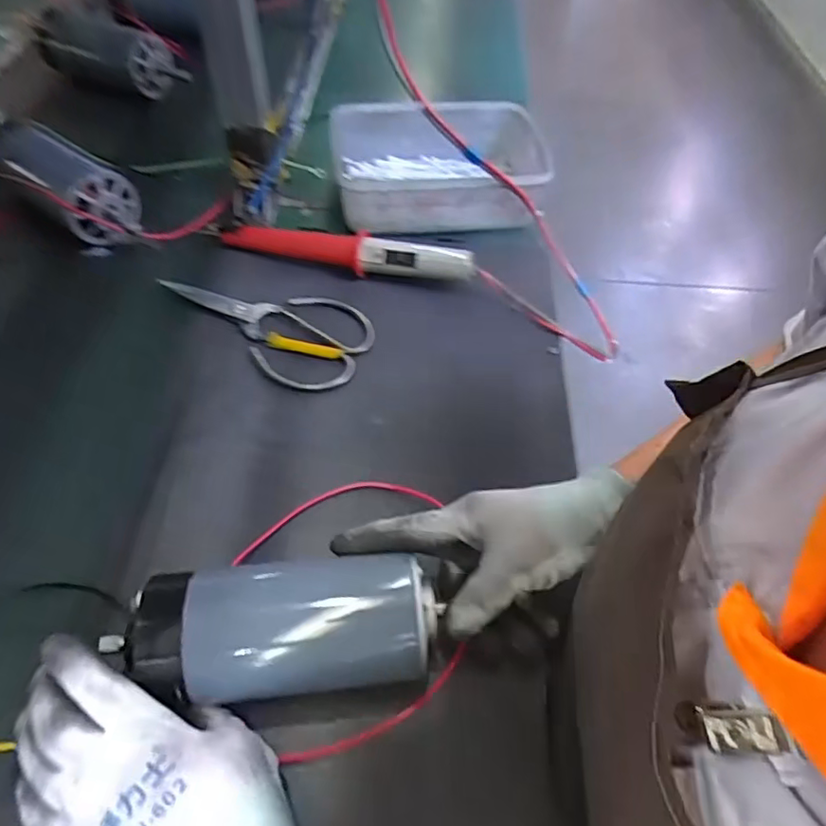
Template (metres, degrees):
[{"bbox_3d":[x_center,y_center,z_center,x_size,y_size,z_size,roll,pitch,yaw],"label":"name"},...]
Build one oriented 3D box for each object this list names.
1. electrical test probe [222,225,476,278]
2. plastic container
[{"bbox_3d":[-0.066,-0.161,0.580,0.249,0.041,0.023,12,54,7],"label":"electrical test probe"},{"bbox_3d":[0.020,-0.289,0.666,0.211,0.058,0.186,-4,54,-5],"label":"plastic container"}]

